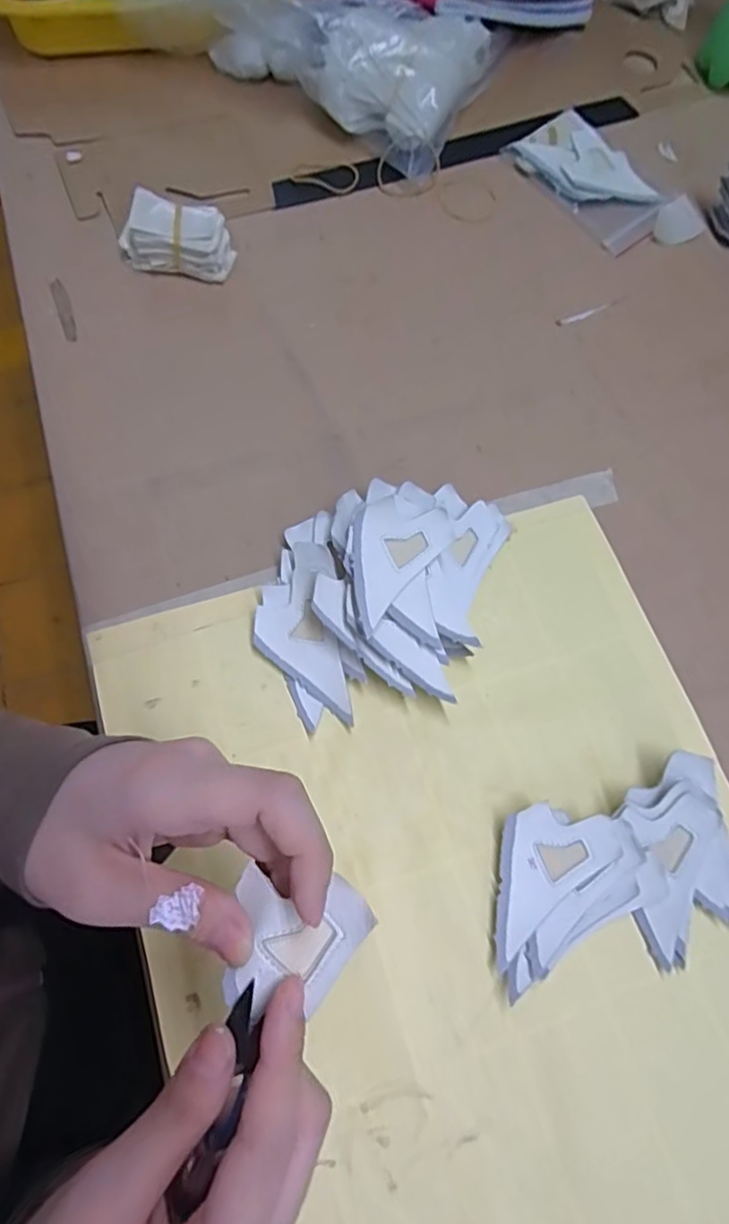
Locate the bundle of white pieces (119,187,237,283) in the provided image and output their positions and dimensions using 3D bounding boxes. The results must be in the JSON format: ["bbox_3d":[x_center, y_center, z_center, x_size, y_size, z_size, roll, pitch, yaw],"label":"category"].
[{"bbox_3d":[-0.132,-0.263,0.446,0.072,0.045,0.034,11,71,2],"label":"bundle of white pieces"}]

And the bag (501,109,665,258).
[{"bbox_3d":[0.174,-0.333,0.485,0.065,0.018,0.123,-34,75,-12],"label":"bag"}]

